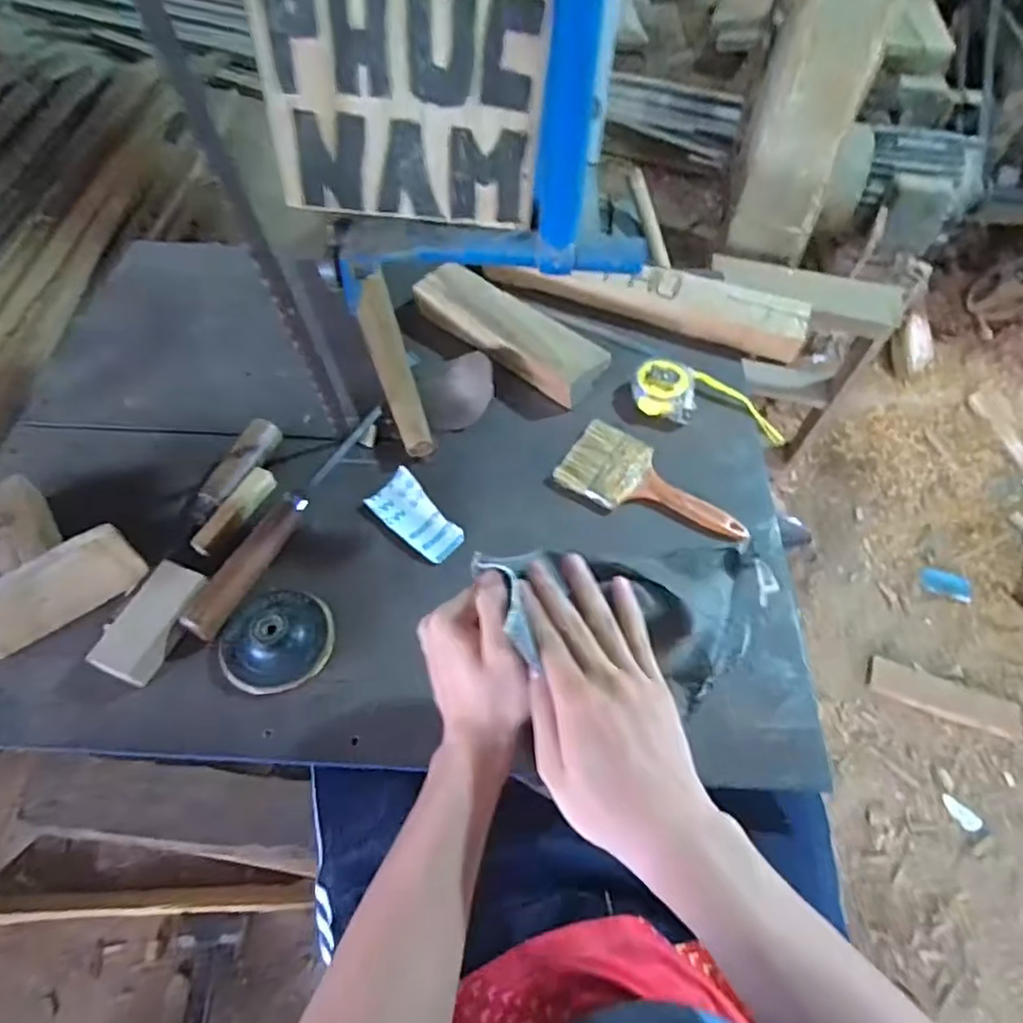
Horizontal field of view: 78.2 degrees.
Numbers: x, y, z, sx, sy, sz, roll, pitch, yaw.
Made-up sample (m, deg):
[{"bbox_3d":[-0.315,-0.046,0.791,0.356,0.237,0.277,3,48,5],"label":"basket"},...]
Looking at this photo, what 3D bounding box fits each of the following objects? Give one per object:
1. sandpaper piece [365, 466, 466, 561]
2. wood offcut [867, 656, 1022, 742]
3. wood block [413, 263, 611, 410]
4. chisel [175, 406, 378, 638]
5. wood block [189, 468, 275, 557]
[{"bbox_3d":[-0.091,0.006,0.613,0.100,0.014,0.051,39,63,21],"label":"sandpaper piece"},{"bbox_3d":[0.900,0.379,1.307,0.304,0.030,0.085,16,57,9],"label":"wood offcut"},{"bbox_3d":[-0.001,-0.206,0.719,0.230,0.048,0.075,38,63,21],"label":"wood block"},{"bbox_3d":[-0.209,-0.003,0.589,0.032,0.026,0.267,22,58,12],"label":"chisel"},{"bbox_3d":[-0.262,-0.001,0.595,0.021,0.014,0.097,27,60,15],"label":"wood block"}]

